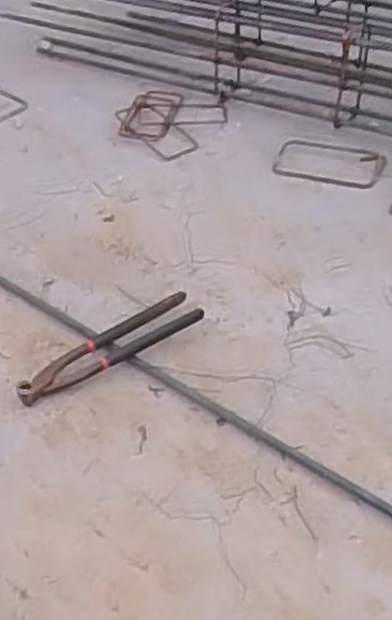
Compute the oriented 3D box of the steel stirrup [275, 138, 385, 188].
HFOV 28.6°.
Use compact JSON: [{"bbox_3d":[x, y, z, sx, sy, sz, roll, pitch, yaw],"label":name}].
[{"bbox_3d":[0.199,-0.220,1.136,0.163,0.010,0.107,14,46,19],"label":"steel stirrup"}]

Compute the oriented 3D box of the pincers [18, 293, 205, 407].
[{"bbox_3d":[-0.095,0.043,0.850,0.215,0.024,0.048,-27,47,-22],"label":"pincers"}]

